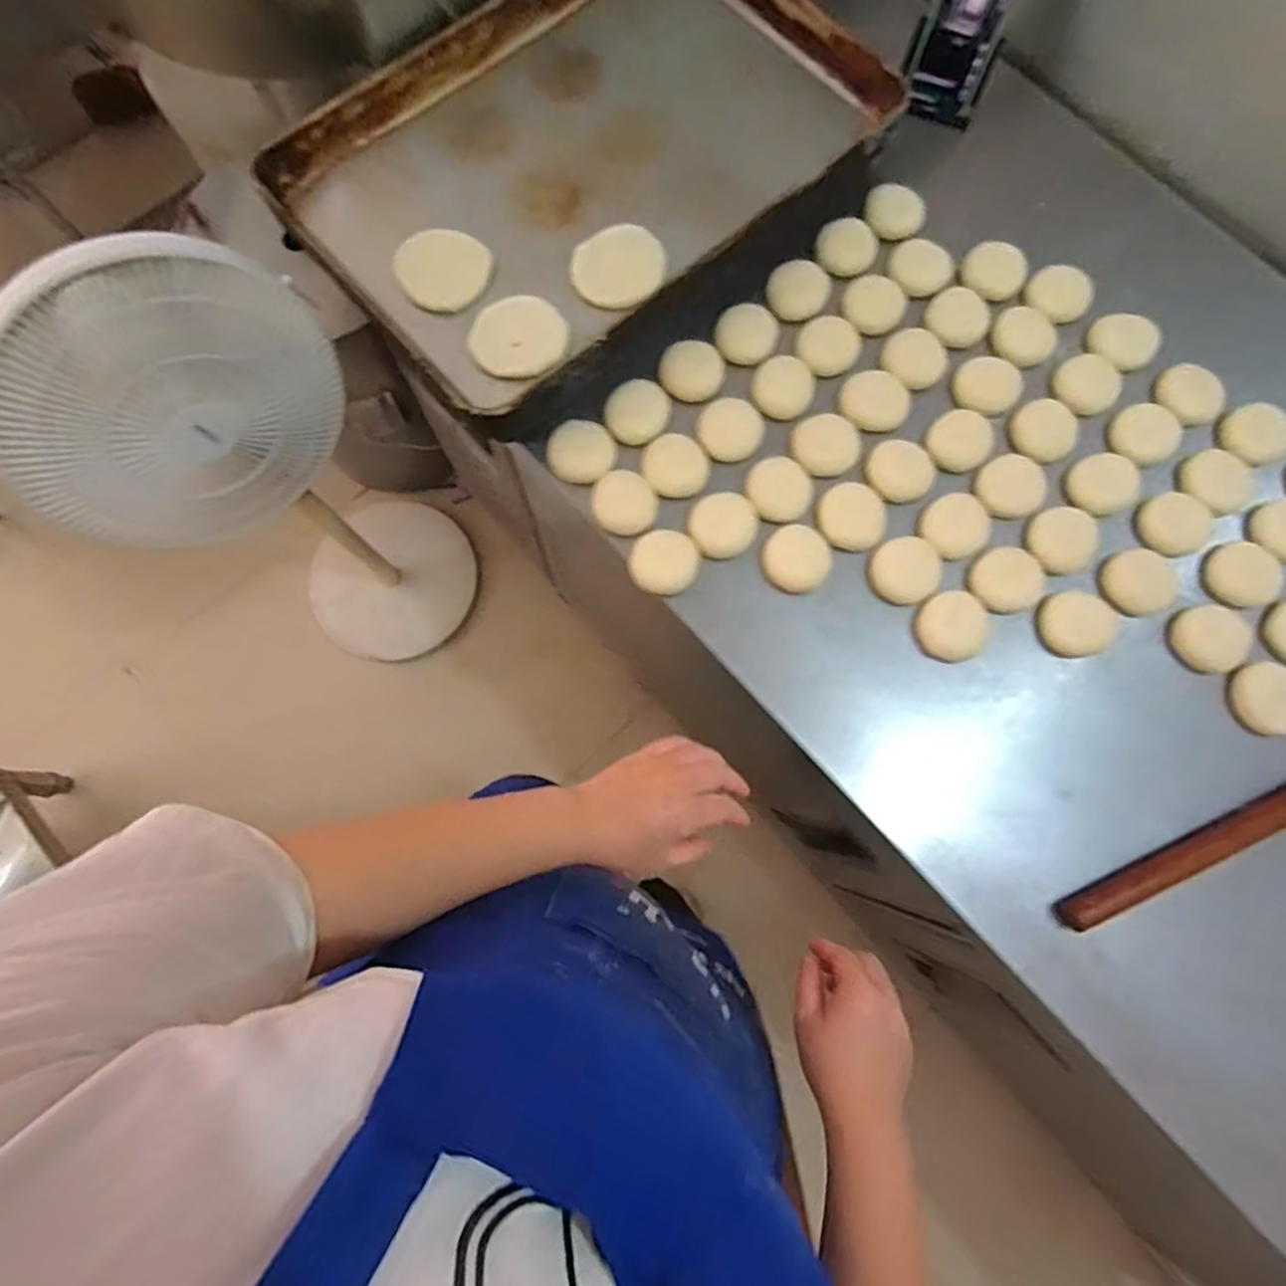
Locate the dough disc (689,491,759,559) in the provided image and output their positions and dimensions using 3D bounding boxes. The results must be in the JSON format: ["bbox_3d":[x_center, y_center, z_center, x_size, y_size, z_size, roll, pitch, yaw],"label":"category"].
[{"bbox_3d":[0.080,-0.121,0.688,0.068,0.007,0.072,0,77,0],"label":"dough disc"}]

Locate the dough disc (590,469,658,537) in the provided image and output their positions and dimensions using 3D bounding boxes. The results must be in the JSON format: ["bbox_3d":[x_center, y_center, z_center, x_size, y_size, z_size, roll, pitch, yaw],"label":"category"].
[{"bbox_3d":[-0.019,-0.143,0.695,0.064,0.011,0.067,0,77,0],"label":"dough disc"}]

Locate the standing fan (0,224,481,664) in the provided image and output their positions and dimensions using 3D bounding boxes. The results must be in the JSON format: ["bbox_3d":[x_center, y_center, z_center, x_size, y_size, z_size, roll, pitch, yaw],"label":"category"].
[{"bbox_3d":[-0.522,-0.225,1.040,0.322,0.928,0.285,-39,80,-8],"label":"standing fan"}]

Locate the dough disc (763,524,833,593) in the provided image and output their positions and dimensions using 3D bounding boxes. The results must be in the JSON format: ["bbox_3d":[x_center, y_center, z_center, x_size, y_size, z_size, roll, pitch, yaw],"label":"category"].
[{"bbox_3d":[0.153,-0.084,0.680,0.066,0.014,0.063,0,77,0],"label":"dough disc"}]

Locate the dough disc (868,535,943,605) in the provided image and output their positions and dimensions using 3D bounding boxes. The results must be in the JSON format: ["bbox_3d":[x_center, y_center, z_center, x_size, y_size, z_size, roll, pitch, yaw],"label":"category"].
[{"bbox_3d":[0.261,-0.073,0.681,0.069,0.010,0.064,0,77,0],"label":"dough disc"}]

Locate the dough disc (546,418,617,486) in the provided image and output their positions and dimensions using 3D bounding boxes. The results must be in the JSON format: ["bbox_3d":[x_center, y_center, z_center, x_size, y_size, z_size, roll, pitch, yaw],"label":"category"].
[{"bbox_3d":[-0.064,-0.198,0.705,0.068,0.011,0.065,20,78,4],"label":"dough disc"}]

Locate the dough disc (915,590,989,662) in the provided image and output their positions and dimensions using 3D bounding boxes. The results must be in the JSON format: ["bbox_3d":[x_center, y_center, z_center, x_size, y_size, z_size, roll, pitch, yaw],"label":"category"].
[{"bbox_3d":[0.304,-0.018,0.670,0.064,0.014,0.067,0,77,0],"label":"dough disc"}]

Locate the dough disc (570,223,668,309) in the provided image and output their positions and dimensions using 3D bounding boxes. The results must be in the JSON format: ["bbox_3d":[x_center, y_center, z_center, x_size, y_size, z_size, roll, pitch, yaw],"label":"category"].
[{"bbox_3d":[-0.025,-0.397,0.718,0.104,0.006,0.086,-40,80,-9],"label":"dough disc"}]

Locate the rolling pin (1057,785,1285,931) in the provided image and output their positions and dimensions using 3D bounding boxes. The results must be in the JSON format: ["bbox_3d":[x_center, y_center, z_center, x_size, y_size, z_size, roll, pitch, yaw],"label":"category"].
[{"bbox_3d":[0.504,0.188,0.618,0.283,0.026,0.026,-24,78,-6],"label":"rolling pin"}]

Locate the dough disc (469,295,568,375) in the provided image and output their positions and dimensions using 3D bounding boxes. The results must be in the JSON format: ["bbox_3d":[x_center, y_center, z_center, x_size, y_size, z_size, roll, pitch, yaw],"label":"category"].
[{"bbox_3d":[-0.126,-0.311,0.695,0.096,0.015,0.080,-8,77,-2],"label":"dough disc"}]

